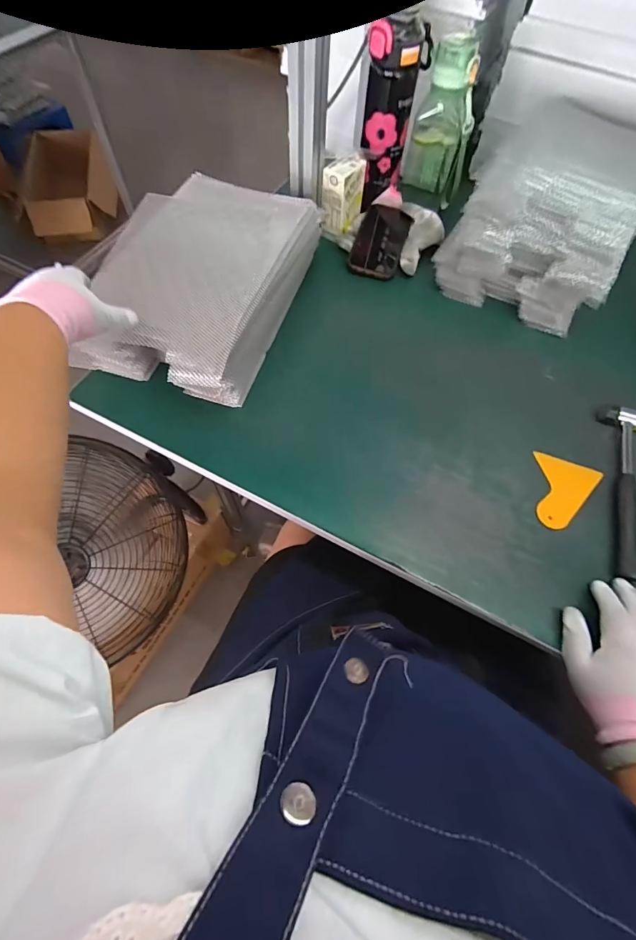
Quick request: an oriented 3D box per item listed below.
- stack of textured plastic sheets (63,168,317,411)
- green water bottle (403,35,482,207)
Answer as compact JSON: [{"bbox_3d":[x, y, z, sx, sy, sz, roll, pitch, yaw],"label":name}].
[{"bbox_3d":[-0.163,-0.263,0.577,0.223,0.088,0.355,19,64,7],"label":"stack of textured plastic sheets"},{"bbox_3d":[0.199,-0.543,0.644,0.097,0.199,0.077,10,63,3],"label":"green water bottle"}]

